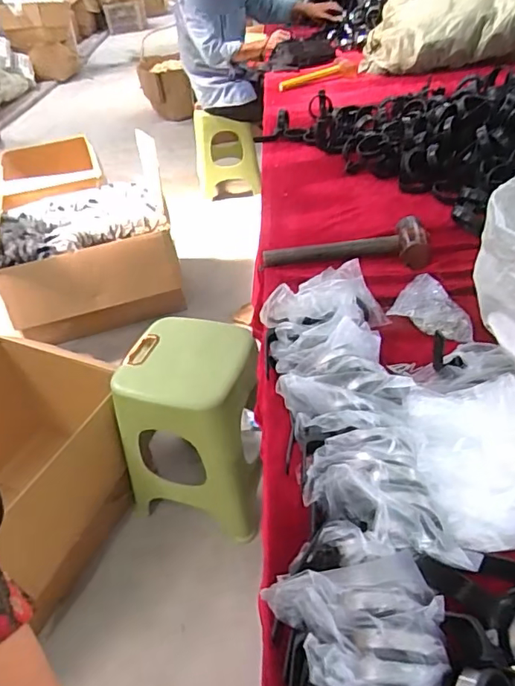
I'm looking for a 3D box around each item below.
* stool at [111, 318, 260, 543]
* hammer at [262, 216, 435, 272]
[{"bbox_3d":[-0.132,0.214,1.301,0.314,0.444,0.294,6,41,17],"label":"stool"},{"bbox_3d":[0.163,-0.180,0.955,0.295,0.056,0.105,4,40,14],"label":"hammer"}]

